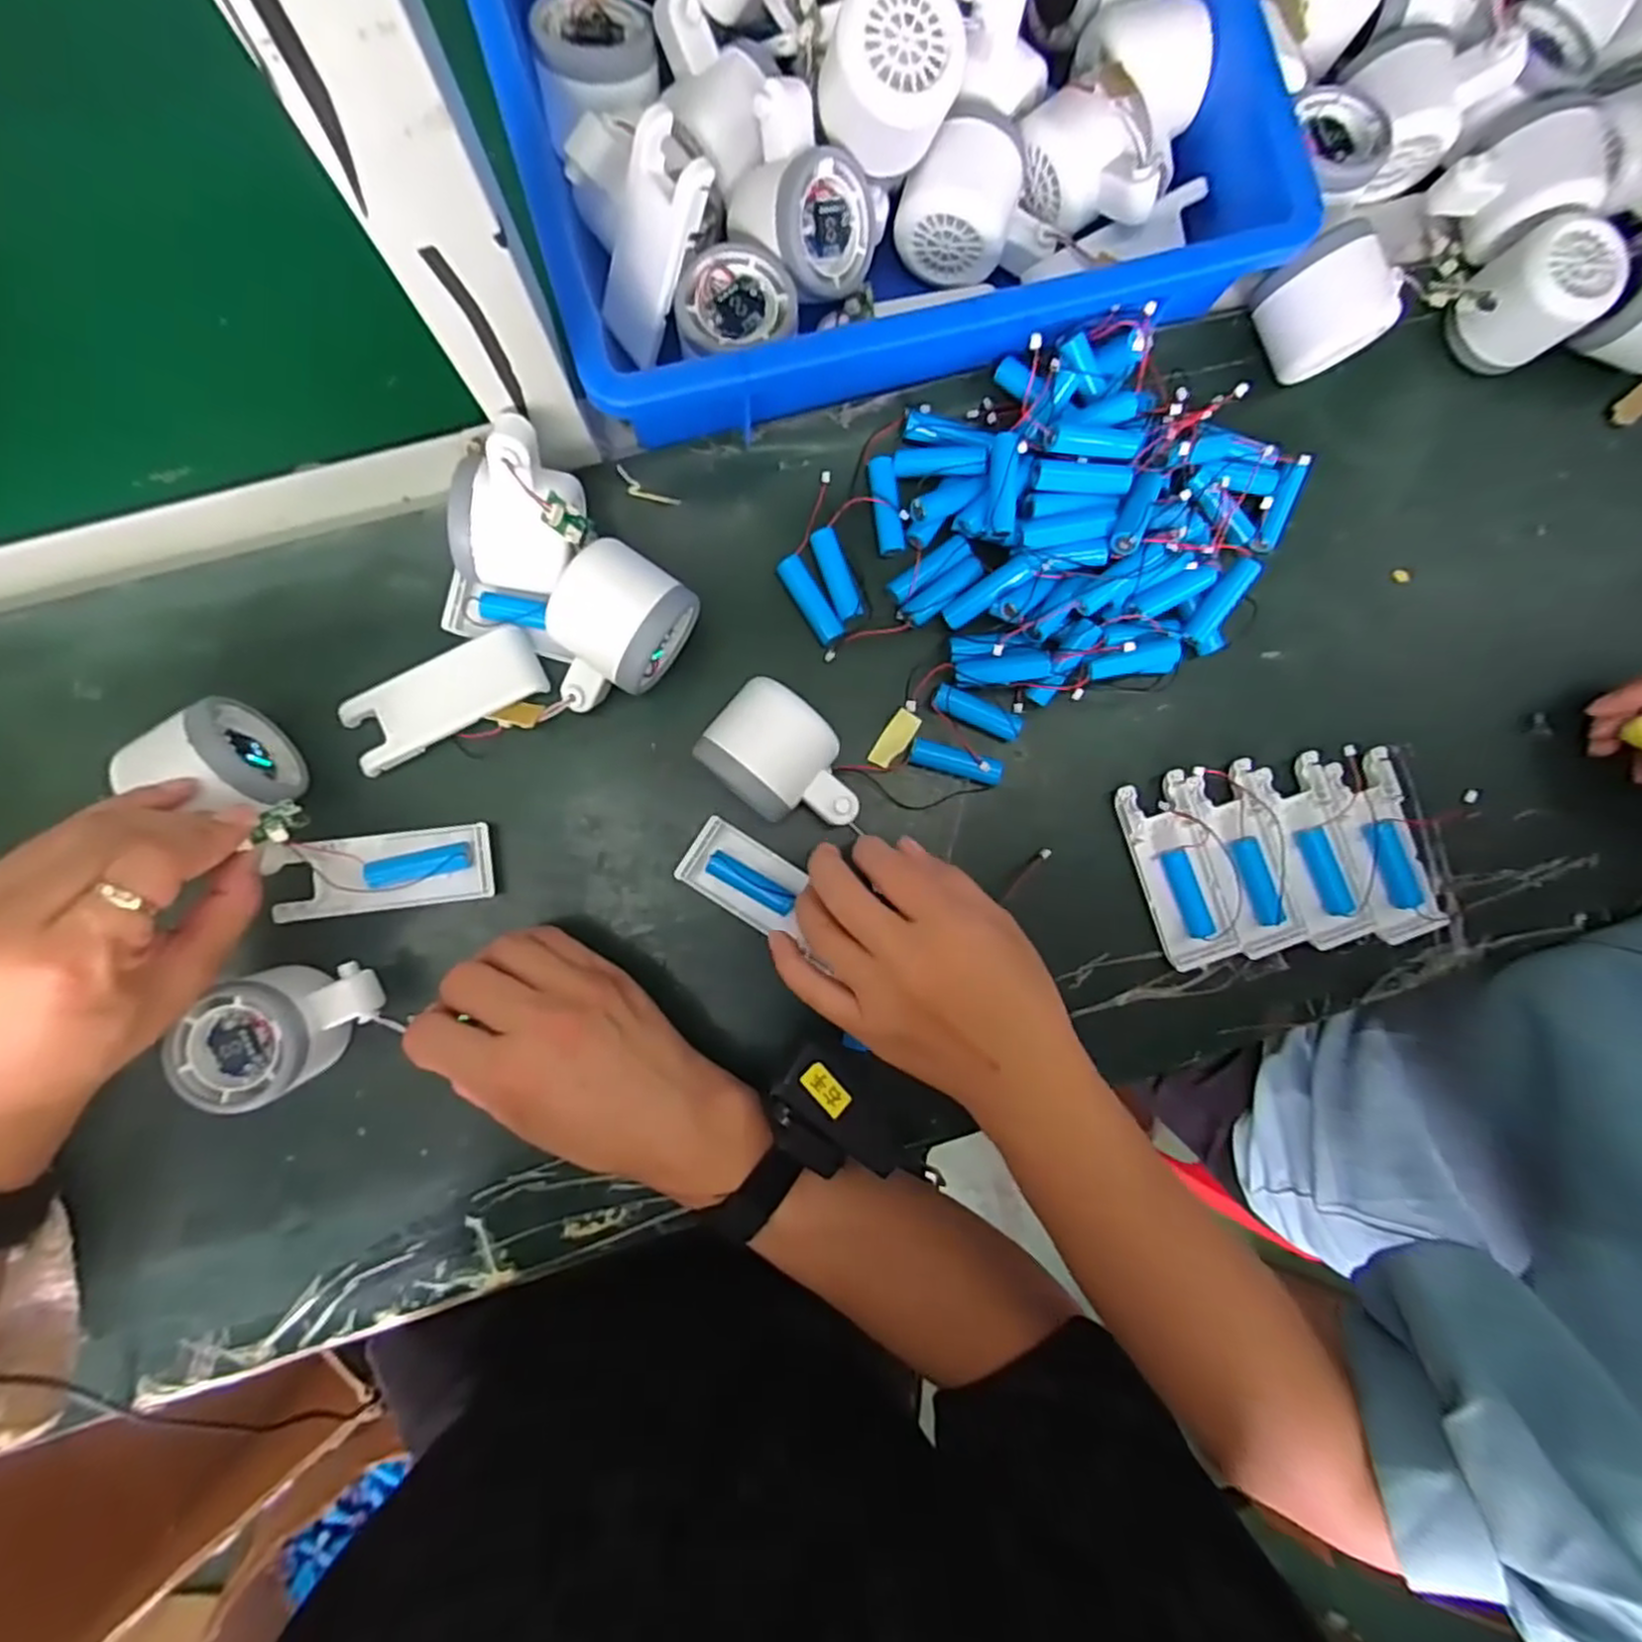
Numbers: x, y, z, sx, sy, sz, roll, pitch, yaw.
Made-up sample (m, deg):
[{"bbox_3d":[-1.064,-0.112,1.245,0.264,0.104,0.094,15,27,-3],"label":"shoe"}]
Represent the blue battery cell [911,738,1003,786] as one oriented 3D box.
[{"bbox_3d":[0.072,-0.032,0.402,0.048,0.015,0.014,16,88,-3],"label":"blue battery cell"}]

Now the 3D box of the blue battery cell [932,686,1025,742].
[{"bbox_3d":[0.085,-0.058,0.408,0.049,0.013,0.014,24,87,-3],"label":"blue battery cell"}]

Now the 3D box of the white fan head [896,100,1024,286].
[{"bbox_3d":[0.073,-0.319,0.379,0.057,0.044,0.064,22,87,-3],"label":"white fan head"}]

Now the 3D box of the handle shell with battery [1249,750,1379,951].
[{"bbox_3d":[0.270,0.017,0.407,0.041,0.019,0.102,-19,90,-4],"label":"handle shell with battery"}]

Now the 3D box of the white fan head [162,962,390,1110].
[{"bbox_3d":[-0.253,0.097,0.359,0.078,0.052,0.054,-28,91,-4],"label":"white fan head"}]

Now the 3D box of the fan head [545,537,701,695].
[{"bbox_3d":[-0.097,-0.098,0.370,0.054,0.062,0.057,32,87,-2],"label":"fan head"}]

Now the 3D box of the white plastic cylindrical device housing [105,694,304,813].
[{"bbox_3d":[-0.289,-0.019,0.358,0.052,0.053,0.060,-38,91,-4],"label":"white plastic cylindrical device housing"}]

